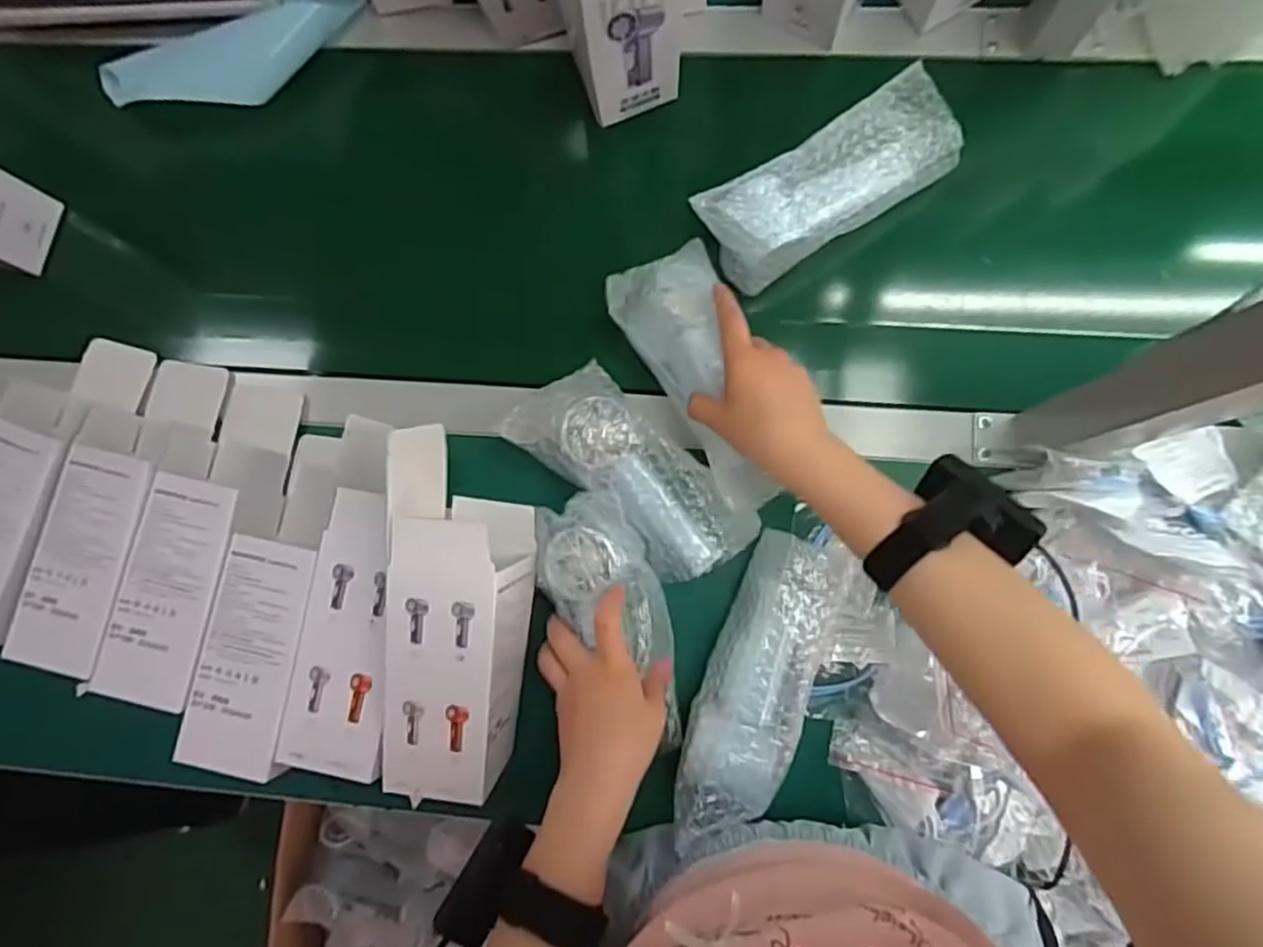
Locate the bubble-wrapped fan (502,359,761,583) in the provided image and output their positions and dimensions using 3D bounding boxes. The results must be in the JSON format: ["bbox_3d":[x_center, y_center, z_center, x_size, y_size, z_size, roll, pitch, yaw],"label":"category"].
[{"bbox_3d":[0.001,0.000,0.515,0.084,0.056,0.184,-45,82,-2],"label":"bubble-wrapped fan"}]

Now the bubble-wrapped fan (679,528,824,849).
[{"bbox_3d":[0.084,0.145,0.472,0.066,0.053,0.203,16,84,6],"label":"bubble-wrapped fan"}]

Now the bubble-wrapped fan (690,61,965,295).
[{"bbox_3d":[0.155,-0.222,0.535,0.201,0.067,0.072,-33,81,0],"label":"bubble-wrapped fan"}]

